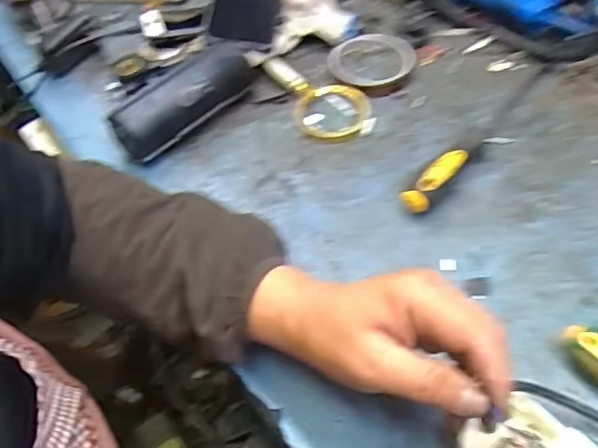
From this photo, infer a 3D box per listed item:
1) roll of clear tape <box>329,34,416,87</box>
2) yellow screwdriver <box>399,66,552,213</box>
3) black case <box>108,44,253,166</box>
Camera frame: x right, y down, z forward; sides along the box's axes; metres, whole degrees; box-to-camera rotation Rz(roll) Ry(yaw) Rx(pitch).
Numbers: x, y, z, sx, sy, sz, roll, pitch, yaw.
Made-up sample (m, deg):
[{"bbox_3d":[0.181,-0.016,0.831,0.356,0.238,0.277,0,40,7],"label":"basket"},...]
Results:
[{"bbox_3d":[0.078,-0.176,0.658,0.090,0.013,0.090,-1,51,2],"label":"roll of clear tape"},{"bbox_3d":[0.182,-0.091,0.572,0.026,0.035,0.258,34,60,26],"label":"yellow screwdriver"},{"bbox_3d":[-0.107,-0.124,0.602,0.065,0.052,0.164,29,58,24],"label":"black case"}]

